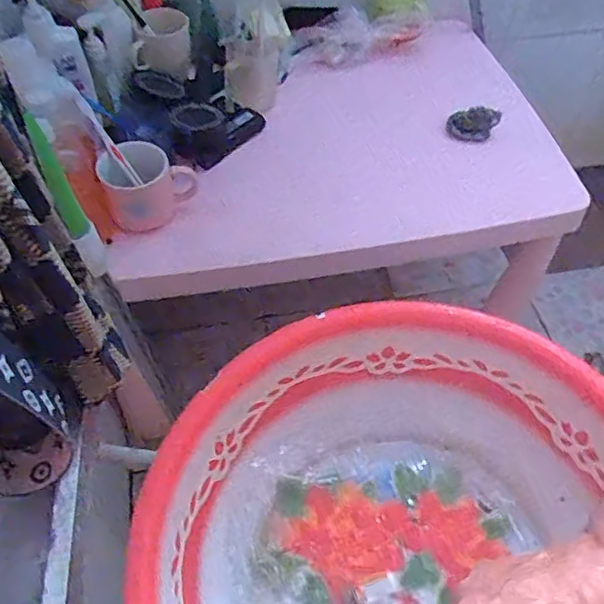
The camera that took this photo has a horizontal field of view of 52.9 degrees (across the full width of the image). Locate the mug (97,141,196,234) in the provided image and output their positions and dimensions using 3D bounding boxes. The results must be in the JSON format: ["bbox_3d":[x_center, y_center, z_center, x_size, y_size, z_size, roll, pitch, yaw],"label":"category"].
[{"bbox_3d":[-0.210,-0.164,0.830,0.121,0.110,0.073,-24,54,-15],"label":"mug"}]

